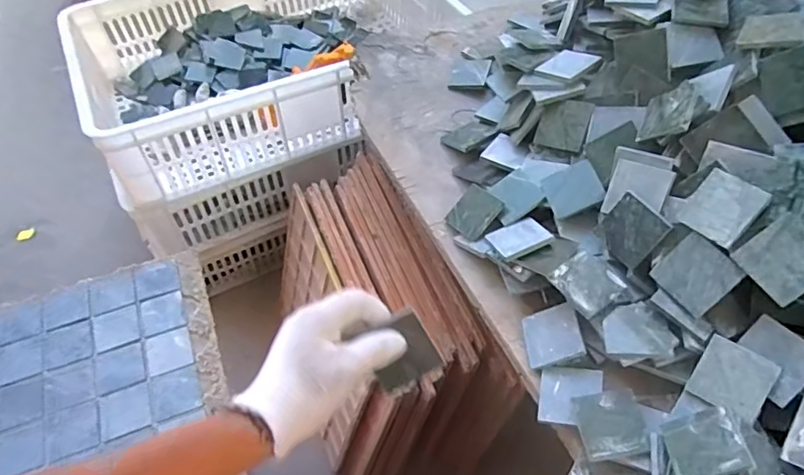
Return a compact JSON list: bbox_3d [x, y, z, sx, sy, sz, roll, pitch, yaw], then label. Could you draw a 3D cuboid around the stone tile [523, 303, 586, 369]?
[{"bbox_3d":[0.130,0.084,0.473,0.047,0.006,0.051,-23,44,25],"label":"stone tile"}]

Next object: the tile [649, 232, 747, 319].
[{"bbox_3d":[0.229,0.028,0.427,0.004,0.049,0.050,3,41,-48],"label":"tile"}]

